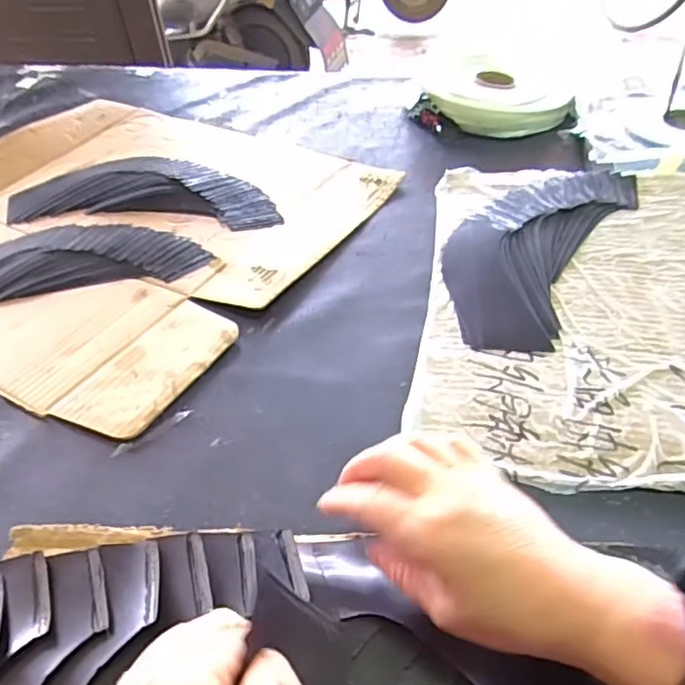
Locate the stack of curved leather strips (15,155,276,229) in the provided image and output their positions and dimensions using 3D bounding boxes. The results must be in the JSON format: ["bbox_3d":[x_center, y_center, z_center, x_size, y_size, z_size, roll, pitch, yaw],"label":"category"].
[{"bbox_3d":[-0.204,-0.169,0.647,0.295,0.016,0.129,4,44,10],"label":"stack of curved leather strips"}]

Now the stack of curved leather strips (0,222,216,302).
[{"bbox_3d":[-0.261,-0.076,0.559,0.259,0.008,0.121,-14,44,-9],"label":"stack of curved leather strips"}]

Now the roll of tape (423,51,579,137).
[{"bbox_3d":[0.191,-0.297,0.722,0.153,0.049,0.153,-3,43,3],"label":"roll of tape"}]

